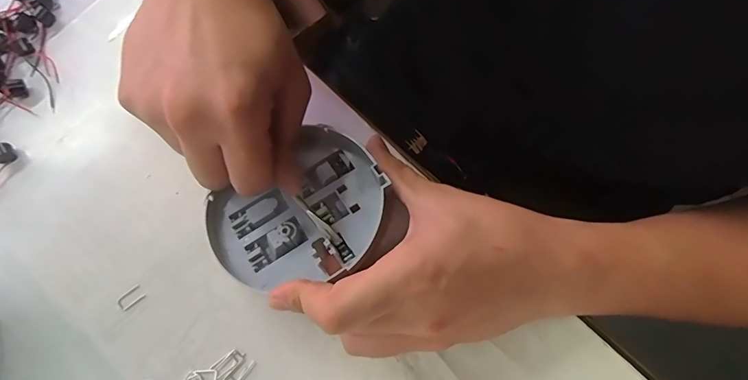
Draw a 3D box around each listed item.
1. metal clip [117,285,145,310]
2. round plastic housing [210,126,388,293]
[{"bbox_3d":[-0.151,0.067,0.260,0.016,0.004,0.009,-39,81,-10],"label":"metal clip"},{"bbox_3d":[-0.043,0.014,0.251,0.103,0.028,0.087,-38,67,-11],"label":"round plastic housing"}]

